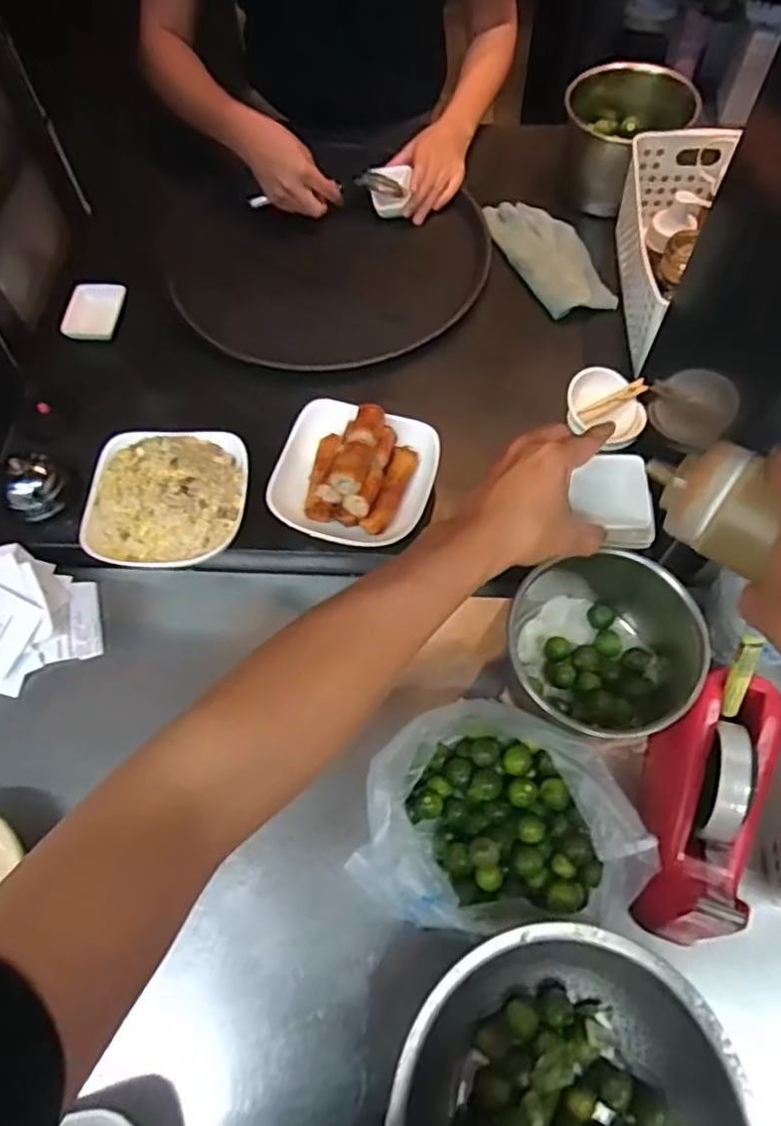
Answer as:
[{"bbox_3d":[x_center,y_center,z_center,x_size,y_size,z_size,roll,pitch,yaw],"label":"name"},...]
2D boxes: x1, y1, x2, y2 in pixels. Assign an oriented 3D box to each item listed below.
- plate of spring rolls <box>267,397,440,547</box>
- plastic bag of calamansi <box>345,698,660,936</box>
[{"bbox_3d":[-0.036,-0.086,0.651,0.150,0.082,0.138,13,65,7],"label":"plate of spring rolls"},{"bbox_3d":[0.085,0.199,0.516,0.214,0.118,0.157,1,64,2],"label":"plastic bag of calamansi"}]

